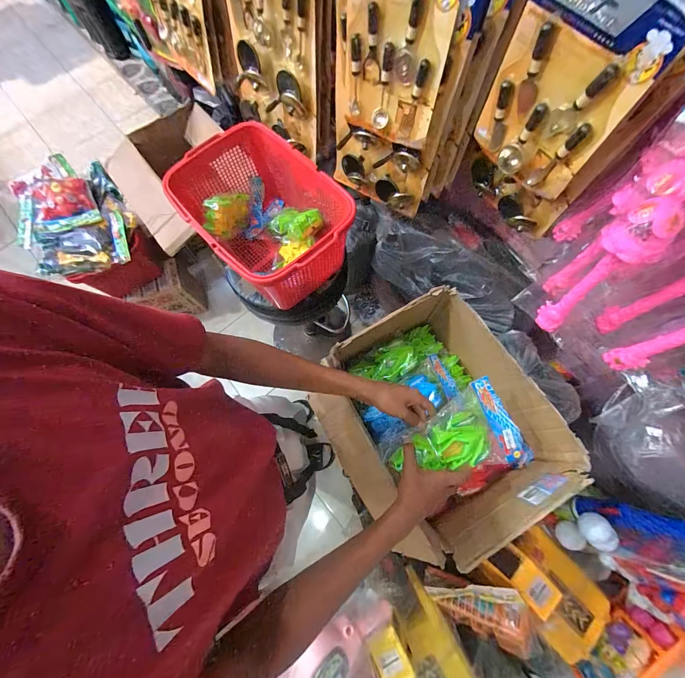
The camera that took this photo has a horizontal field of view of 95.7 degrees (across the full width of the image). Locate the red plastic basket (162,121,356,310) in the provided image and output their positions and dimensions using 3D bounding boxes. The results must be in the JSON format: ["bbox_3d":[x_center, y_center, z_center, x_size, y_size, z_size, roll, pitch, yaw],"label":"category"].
[{"bbox_3d":[-0.191,-0.278,0.775,0.281,0.228,0.407,-39,76,-11],"label":"red plastic basket"}]

